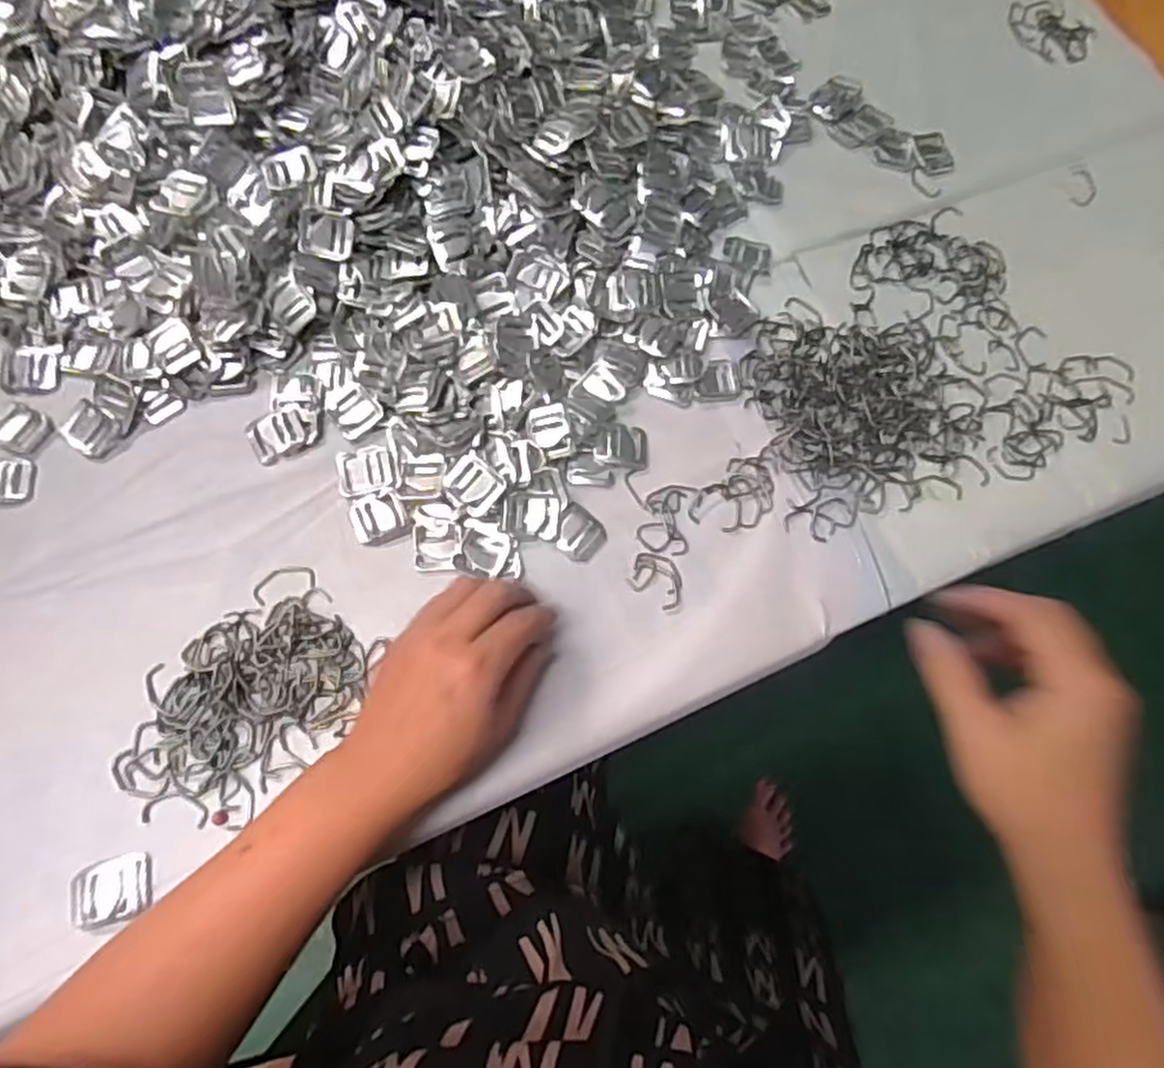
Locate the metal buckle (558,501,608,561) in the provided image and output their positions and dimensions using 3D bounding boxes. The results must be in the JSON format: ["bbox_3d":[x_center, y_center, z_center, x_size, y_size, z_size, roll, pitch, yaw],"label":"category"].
[{"bbox_3d":[-0.002,-0.001,0.459,0.031,0.005,0.031,36,73,10],"label":"metal buckle"}]

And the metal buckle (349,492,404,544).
[{"bbox_3d":[-0.128,-0.012,0.456,0.031,0.005,0.028,-20,73,-9],"label":"metal buckle"}]

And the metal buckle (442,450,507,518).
[{"bbox_3d":[-0.067,-0.031,0.449,0.033,0.005,0.030,41,92,4],"label":"metal buckle"}]

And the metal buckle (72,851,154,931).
[{"bbox_3d":[-0.246,0.187,0.381,0.039,0.007,0.032,-15,72,-7],"label":"metal buckle"}]

